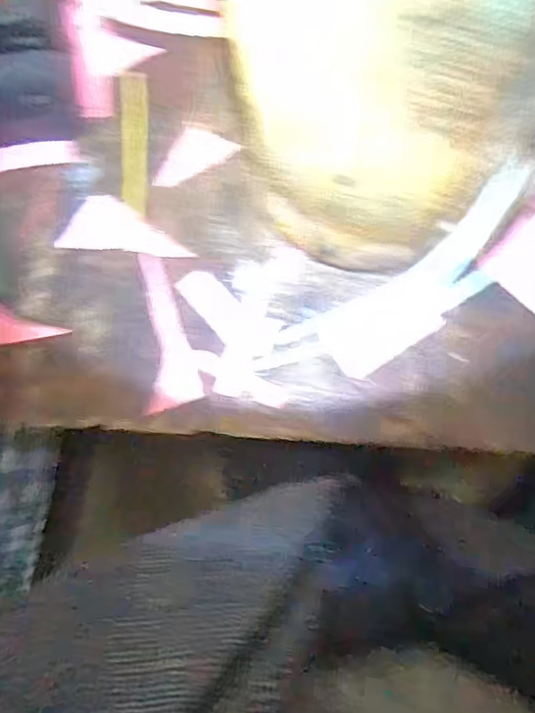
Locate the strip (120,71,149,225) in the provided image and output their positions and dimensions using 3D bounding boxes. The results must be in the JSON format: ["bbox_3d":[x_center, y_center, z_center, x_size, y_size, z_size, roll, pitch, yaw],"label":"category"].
[{"bbox_3d":[-0.110,-0.176,0.455,0.021,0.005,0.122,0,86,0],"label":"strip"}]

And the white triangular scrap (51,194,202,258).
[{"bbox_3d":[-0.113,-0.106,0.446,0.101,0.008,0.047,5,84,4],"label":"white triangular scrap"}]

